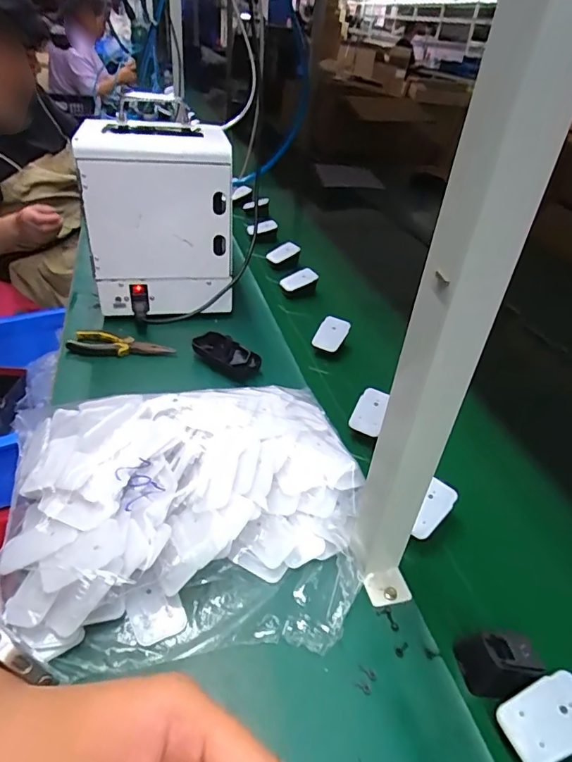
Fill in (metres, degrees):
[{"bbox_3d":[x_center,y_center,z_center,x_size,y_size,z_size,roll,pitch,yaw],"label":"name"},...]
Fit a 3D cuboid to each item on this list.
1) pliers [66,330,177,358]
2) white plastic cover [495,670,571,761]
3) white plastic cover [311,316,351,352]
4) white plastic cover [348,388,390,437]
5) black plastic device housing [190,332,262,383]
[{"bbox_3d":[-0.249,-0.052,0.738,0.151,0.012,0.051,7,37,2],"label":"pliers"},{"bbox_3d":[0.198,0.253,0.365,0.071,0.004,0.046,-26,47,-9],"label":"white plastic cover"},{"bbox_3d":[0.073,-0.077,0.794,0.045,0.011,0.061,26,78,7],"label":"white plastic cover"},{"bbox_3d":[0.110,0.040,0.640,0.041,0.008,0.066,12,62,20],"label":"white plastic cover"},{"bbox_3d":[-0.091,-0.036,0.728,0.113,0.029,0.057,32,45,31],"label":"black plastic device housing"}]

